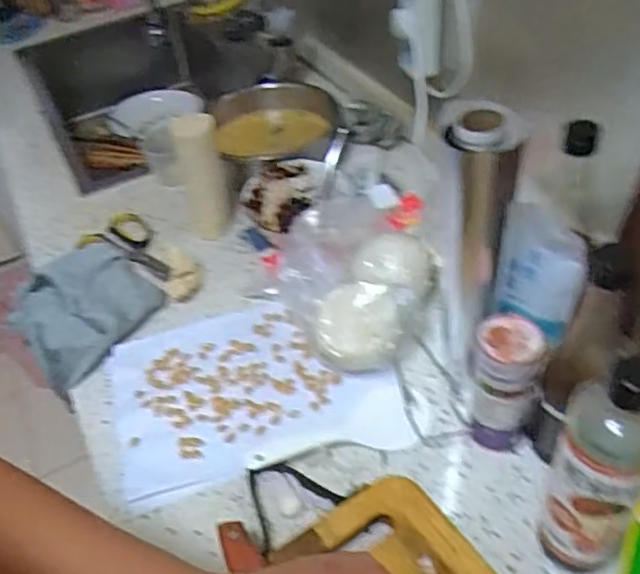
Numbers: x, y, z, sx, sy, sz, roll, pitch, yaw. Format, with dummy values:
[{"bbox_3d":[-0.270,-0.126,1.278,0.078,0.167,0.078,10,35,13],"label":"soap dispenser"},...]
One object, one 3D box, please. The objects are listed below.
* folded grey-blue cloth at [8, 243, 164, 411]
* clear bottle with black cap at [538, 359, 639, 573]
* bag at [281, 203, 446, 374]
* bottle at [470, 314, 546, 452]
[{"bbox_3d":[-0.293,0.019,0.800,0.158,0.031,0.194,-33,49,-24],"label":"folded grey-blue cloth"},{"bbox_3d":[0.199,0.137,0.470,0.068,0.226,0.053,20,51,26],"label":"clear bottle with black cap"},{"bbox_3d":[0.045,-0.004,0.720,0.159,0.106,0.179,23,52,28],"label":"bag"},{"bbox_3d":[0.164,0.088,0.584,0.056,0.132,0.057,4,45,11],"label":"bottle"}]

